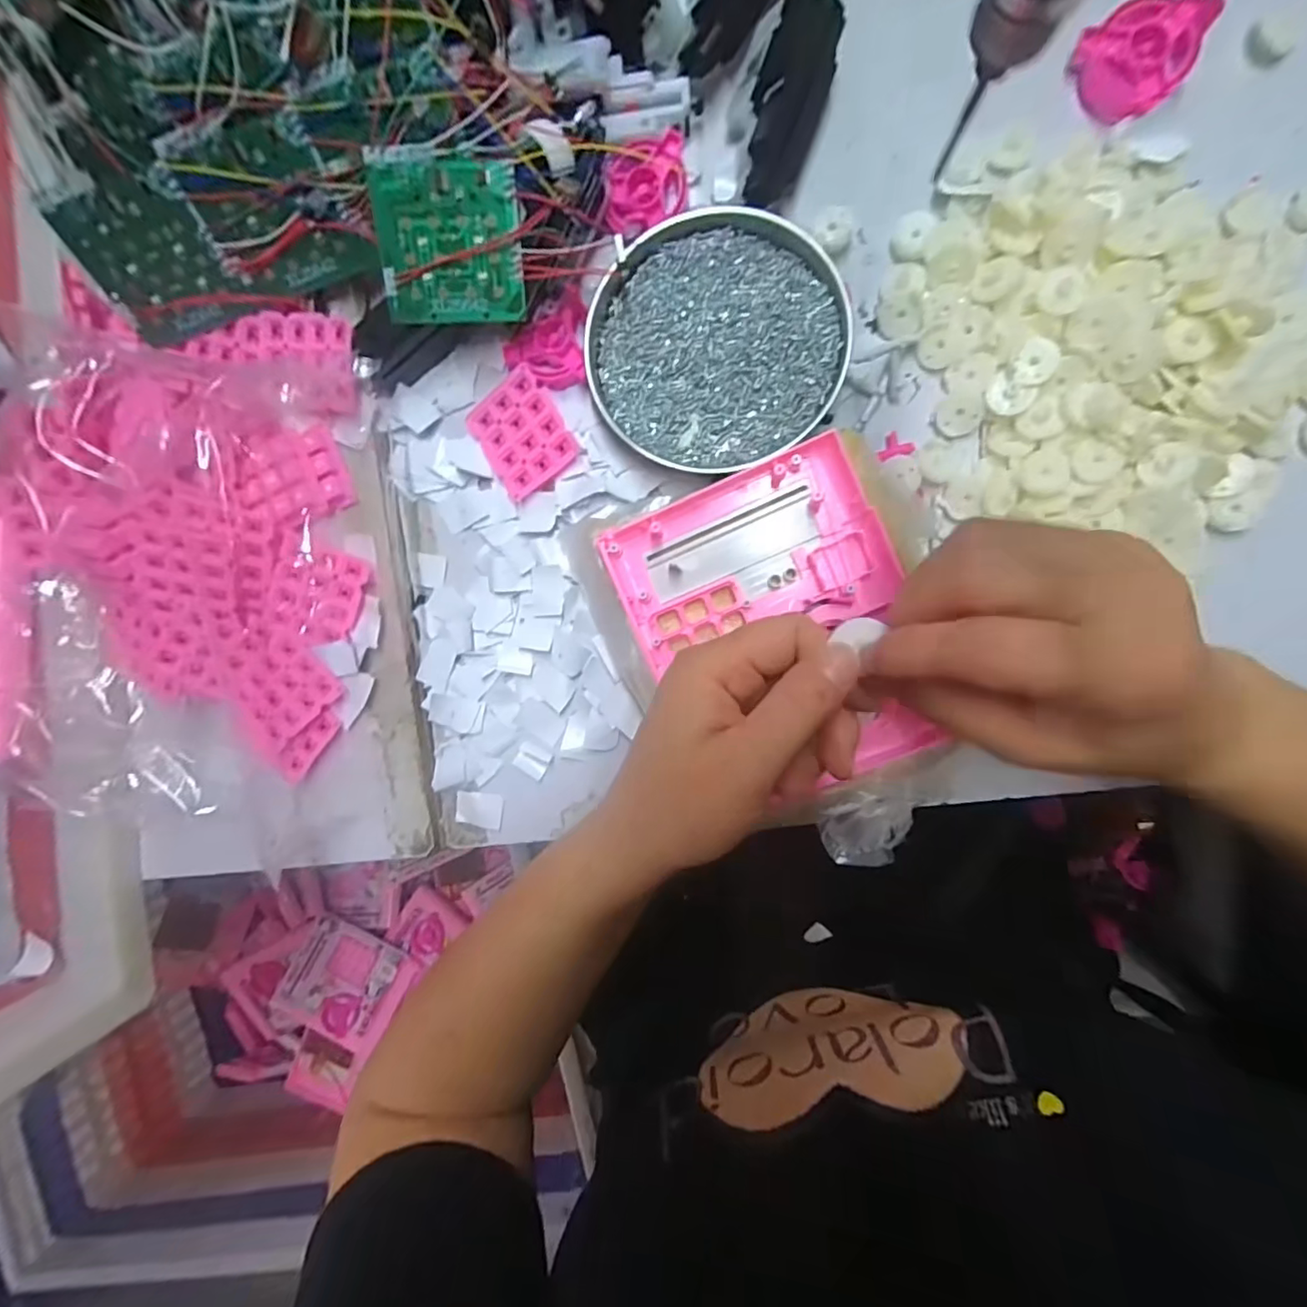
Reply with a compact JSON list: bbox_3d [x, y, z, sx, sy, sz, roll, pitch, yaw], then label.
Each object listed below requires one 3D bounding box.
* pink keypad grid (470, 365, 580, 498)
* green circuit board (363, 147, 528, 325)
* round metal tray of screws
[{"bbox_3d":[-0.076,-0.127,0.330,0.050,0.012,0.060,-33,91,6],"label":"pink keypad grid"},{"bbox_3d":[-0.104,-0.211,0.290,0.072,0.005,0.072,0,114,2],"label":"green circuit board"},{"bbox_3d":[0.033,-0.169,0.307,0.134,0.014,0.130,0,94,5],"label":"round metal tray of screws"}]

